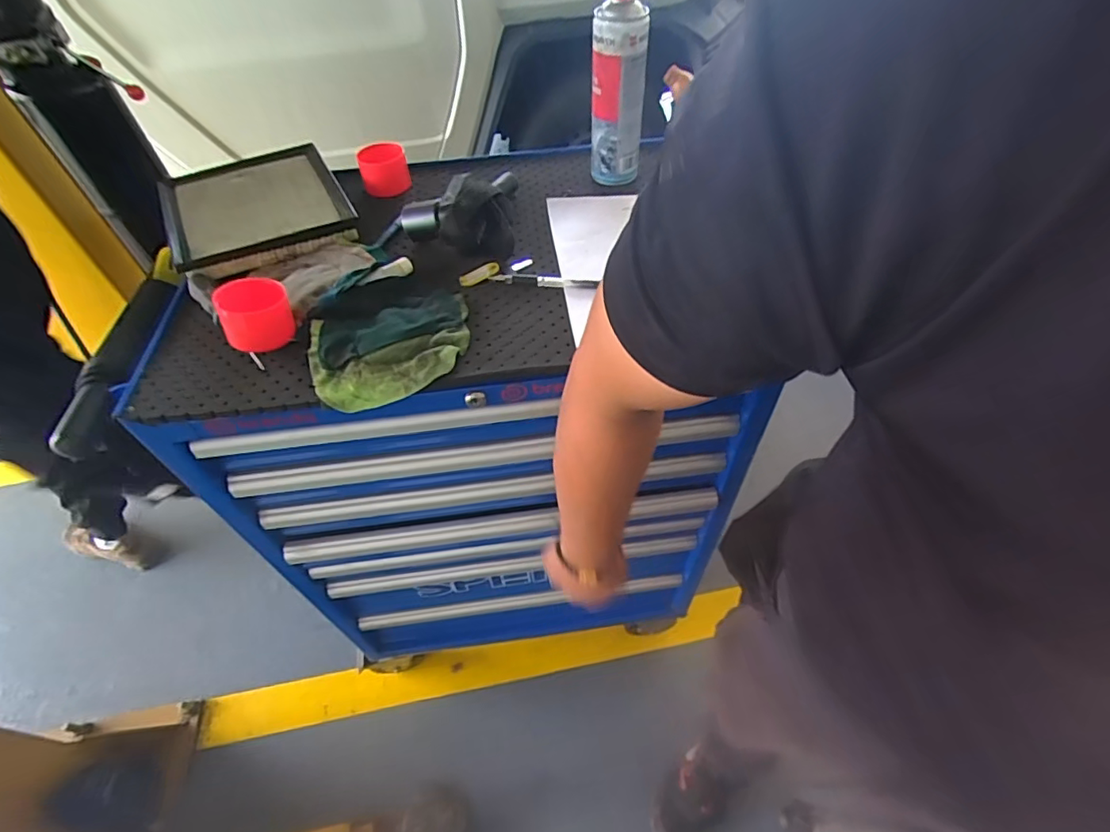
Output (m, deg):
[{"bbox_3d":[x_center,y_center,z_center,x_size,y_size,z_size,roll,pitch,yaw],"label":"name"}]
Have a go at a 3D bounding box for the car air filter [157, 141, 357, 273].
[{"bbox_3d":[-0.393,-0.284,0.702,0.210,0.030,0.236,-25,53,-17],"label":"car air filter"}]

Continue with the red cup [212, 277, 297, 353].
[{"bbox_3d":[-0.308,-0.106,0.554,0.069,0.065,0.062,-28,54,-19],"label":"red cup"}]

